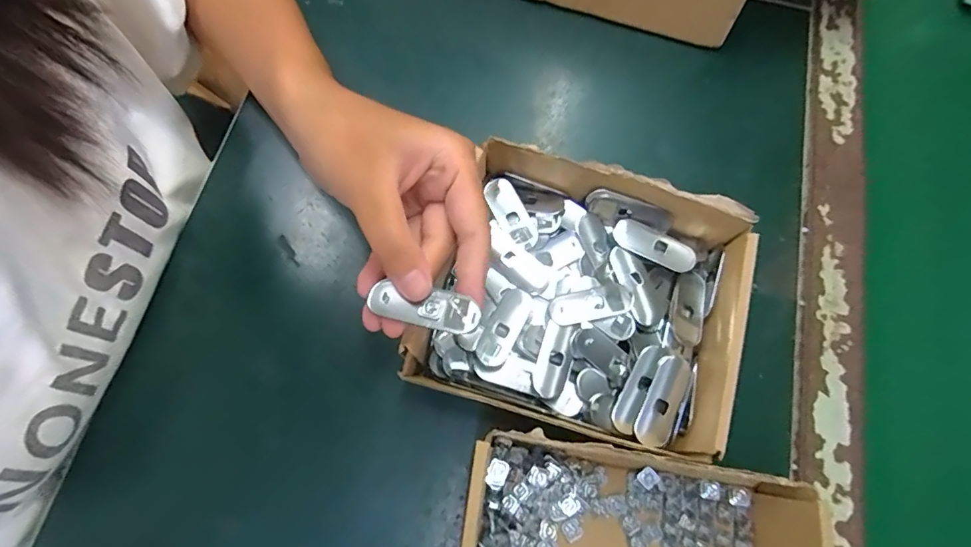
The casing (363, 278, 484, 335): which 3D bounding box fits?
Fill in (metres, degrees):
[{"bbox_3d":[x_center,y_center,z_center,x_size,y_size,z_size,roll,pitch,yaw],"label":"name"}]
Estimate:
[{"bbox_3d":[-0.026,0.015,0.212,0.048,0.005,0.016,11,70,5],"label":"casing"}]

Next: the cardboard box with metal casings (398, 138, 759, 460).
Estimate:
[{"bbox_3d":[0.053,0.016,0.280,0.167,0.058,0.145,17,70,6],"label":"cardboard box with metal casings"}]

